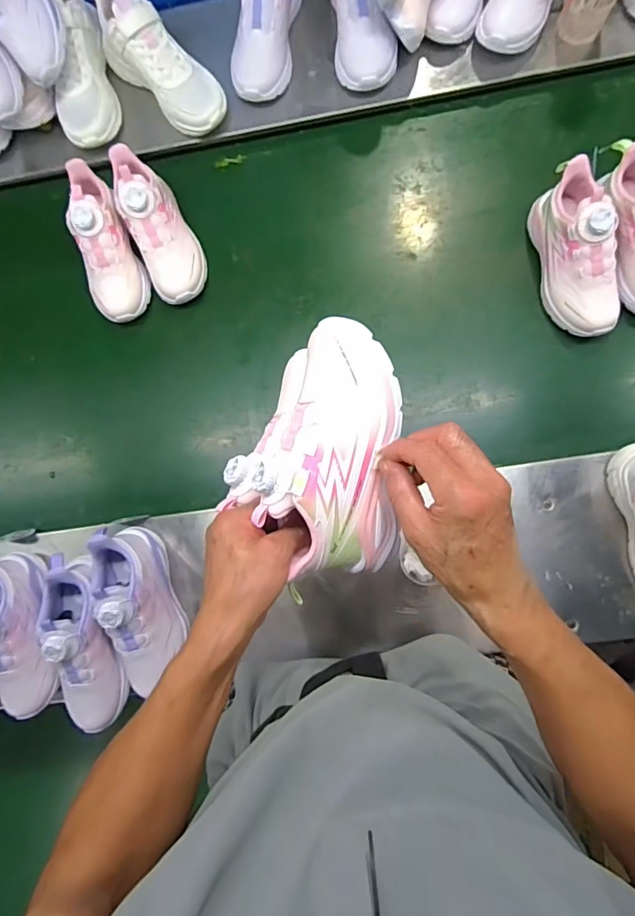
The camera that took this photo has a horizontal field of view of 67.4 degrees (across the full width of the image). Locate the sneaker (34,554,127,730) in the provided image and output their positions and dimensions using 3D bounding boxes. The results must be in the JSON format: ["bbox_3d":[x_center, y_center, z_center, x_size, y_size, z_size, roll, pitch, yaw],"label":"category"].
[{"bbox_3d":[-0.307,0.232,0.598,0.081,0.089,0.223,-8,88,5],"label":"sneaker"}]

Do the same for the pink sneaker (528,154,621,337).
[{"bbox_3d":[0.349,-0.274,0.631,0.076,0.112,0.209,-8,87,5],"label":"pink sneaker"}]

